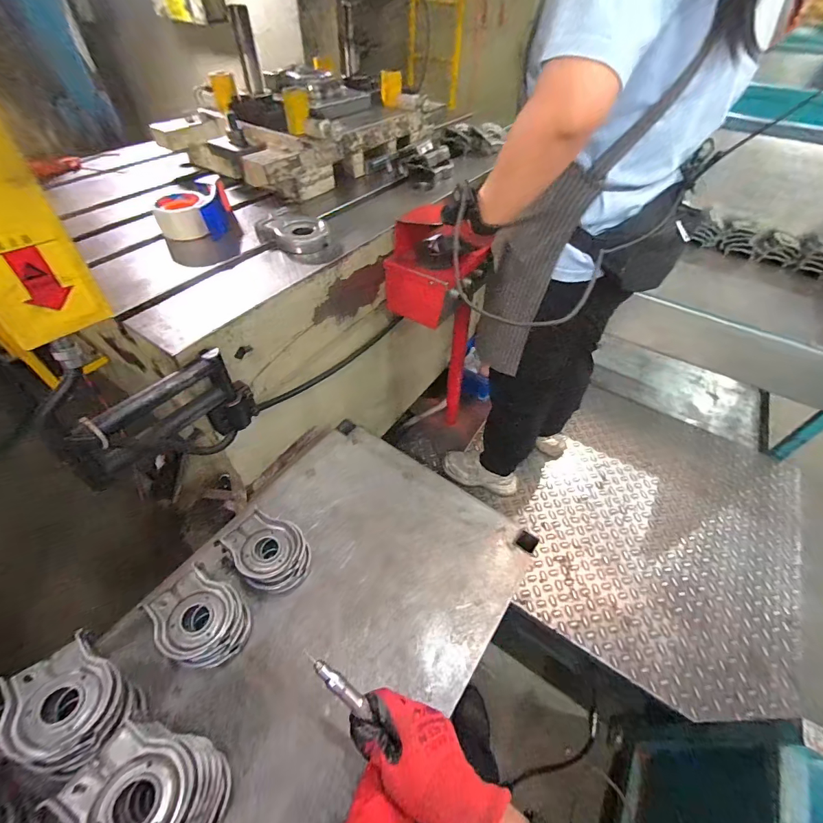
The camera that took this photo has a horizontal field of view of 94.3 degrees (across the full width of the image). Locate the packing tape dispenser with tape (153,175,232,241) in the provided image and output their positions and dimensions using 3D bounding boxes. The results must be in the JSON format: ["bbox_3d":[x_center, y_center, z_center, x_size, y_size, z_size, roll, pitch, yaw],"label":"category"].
[{"bbox_3d":[-0.406,-0.380,0.712,0.108,0.055,0.140,-8,50,-9],"label":"packing tape dispenser with tape"}]

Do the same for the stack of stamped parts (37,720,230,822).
[{"bbox_3d":[-0.299,0.443,0.449,0.135,0.139,0.108,18,51,13],"label":"stack of stamped parts"}]

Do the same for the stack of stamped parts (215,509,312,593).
[{"bbox_3d":[-0.251,0.251,0.677,0.141,0.072,0.113,25,53,19],"label":"stack of stamped parts"}]

